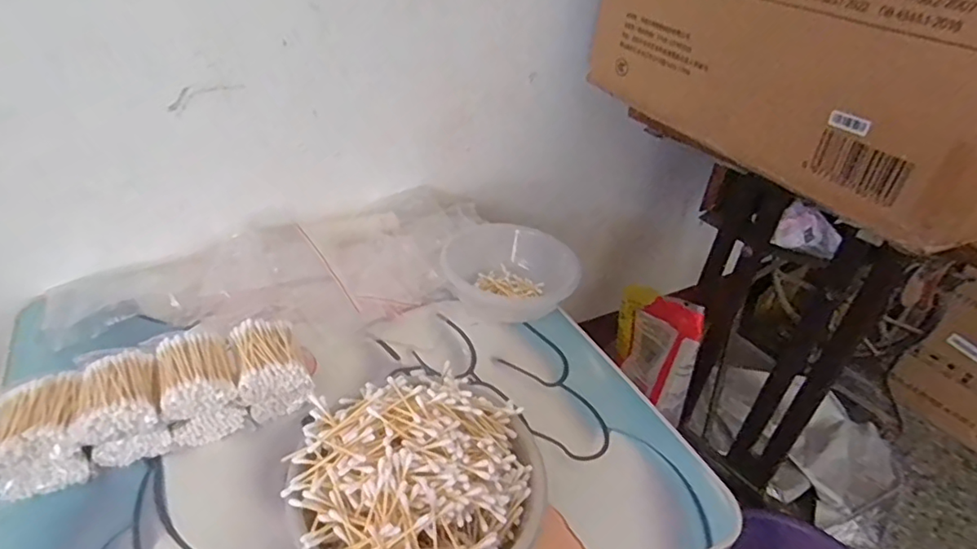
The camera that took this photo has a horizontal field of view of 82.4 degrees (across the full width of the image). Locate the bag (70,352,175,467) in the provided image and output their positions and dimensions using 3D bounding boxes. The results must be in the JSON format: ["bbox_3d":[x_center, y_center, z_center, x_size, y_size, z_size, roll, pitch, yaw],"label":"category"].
[{"bbox_3d":[-0.317,0.118,0.487,0.064,0.071,0.076,-12,42,-24],"label":"bag"}]

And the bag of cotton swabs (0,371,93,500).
[{"bbox_3d":[-0.372,0.133,0.464,0.065,0.060,0.083,-11,41,-23],"label":"bag of cotton swabs"}]

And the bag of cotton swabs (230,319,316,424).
[{"bbox_3d":[-0.205,0.094,0.532,0.059,0.073,0.073,-10,41,-22],"label":"bag of cotton swabs"}]

